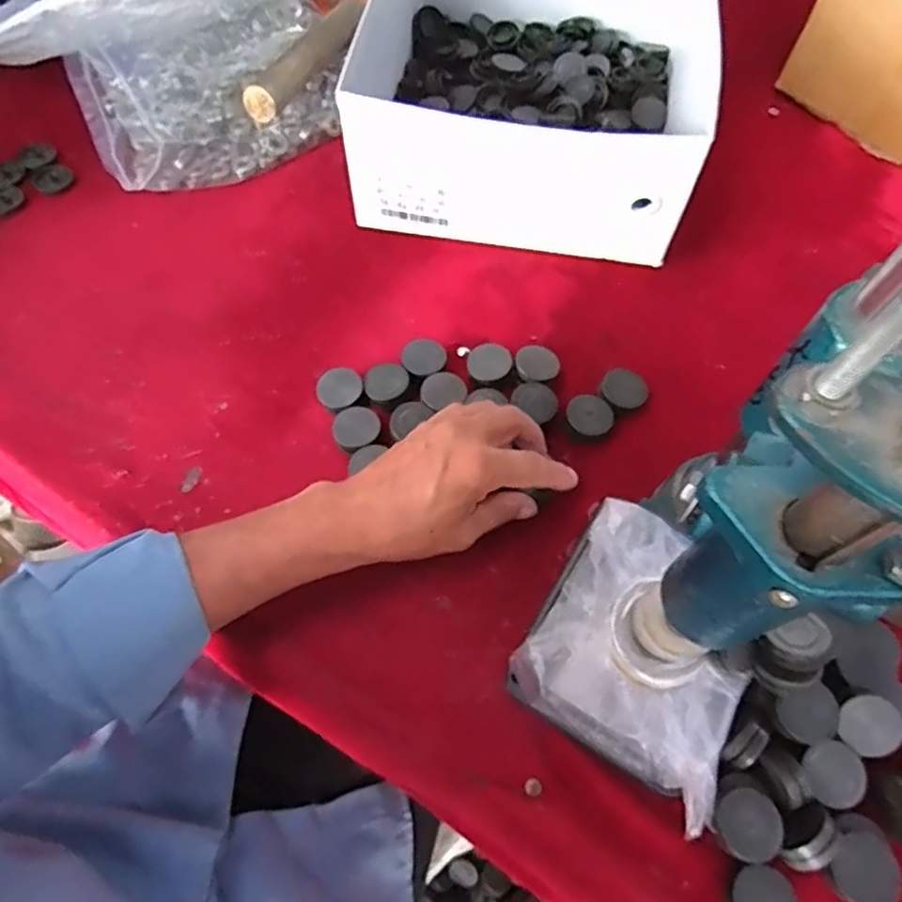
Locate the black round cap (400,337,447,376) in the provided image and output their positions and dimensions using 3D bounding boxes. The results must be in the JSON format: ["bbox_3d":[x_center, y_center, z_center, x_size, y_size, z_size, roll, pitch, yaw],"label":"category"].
[{"bbox_3d":[-0.020,-0.066,0.463,0.032,0.016,0.031,1,63,-1],"label":"black round cap"}]

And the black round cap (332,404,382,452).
[{"bbox_3d":[-0.067,-0.015,0.439,0.033,0.014,0.032,1,63,-1],"label":"black round cap"}]

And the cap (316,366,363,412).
[{"bbox_3d":[-0.080,-0.043,0.451,0.032,0.015,0.033,1,63,-1],"label":"cap"}]

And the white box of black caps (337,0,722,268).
[{"bbox_3d":[0.076,-0.334,0.552,0.268,0.120,0.322,11,63,4],"label":"white box of black caps"}]

